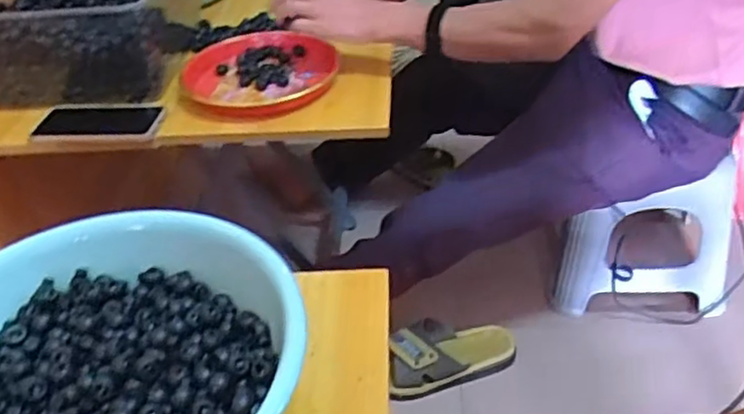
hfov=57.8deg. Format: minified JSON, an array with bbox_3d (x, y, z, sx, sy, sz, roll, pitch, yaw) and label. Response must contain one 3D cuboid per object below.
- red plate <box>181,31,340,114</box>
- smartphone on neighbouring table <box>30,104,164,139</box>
[{"bbox_3d":[-0.151,-0.189,0.925,0.209,0.027,0.189,-8,38,-5],"label":"red plate"},{"bbox_3d":[-0.354,-0.110,0.872,0.159,0.013,0.077,-3,38,2],"label":"smartphone on neighbouring table"}]

